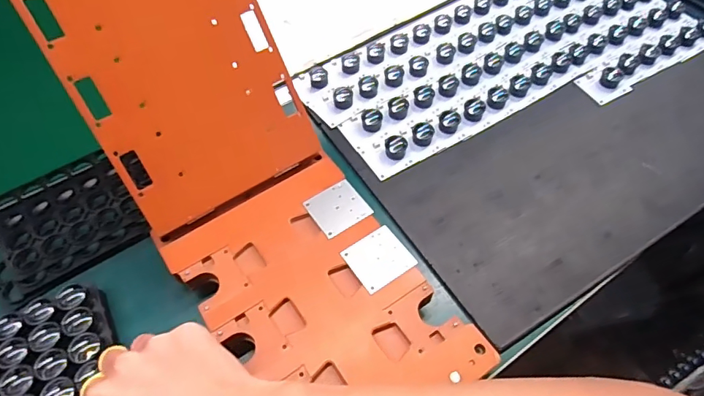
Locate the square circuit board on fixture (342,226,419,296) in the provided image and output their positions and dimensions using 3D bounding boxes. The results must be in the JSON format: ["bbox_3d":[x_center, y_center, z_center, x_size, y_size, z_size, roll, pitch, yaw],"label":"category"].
[{"bbox_3d":[0.022,0.049,0.387,0.047,0.004,0.044,-30,61,-18],"label":"square circuit board on fixture"}]

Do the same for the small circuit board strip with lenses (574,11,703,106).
[{"bbox_3d":[0.351,-0.172,0.559,0.205,0.022,0.058,-27,60,-17],"label":"small circuit board strip with lenses"}]

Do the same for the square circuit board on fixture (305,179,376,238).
[{"bbox_3d":[-0.012,0.008,0.416,0.047,0.004,0.043,-29,61,-18],"label":"square circuit board on fixture"}]

